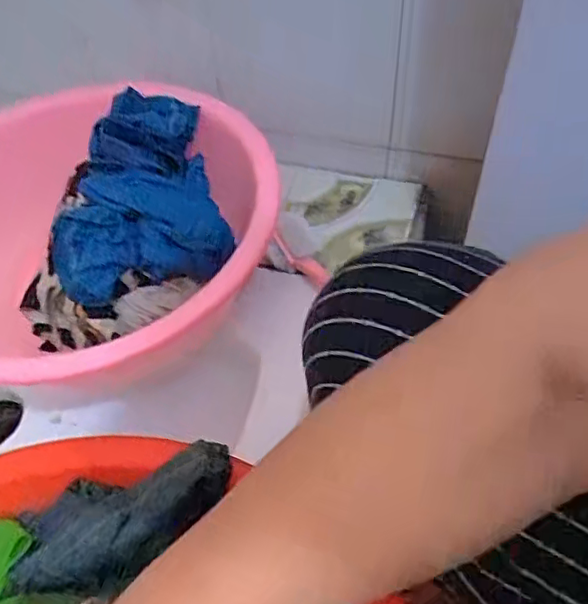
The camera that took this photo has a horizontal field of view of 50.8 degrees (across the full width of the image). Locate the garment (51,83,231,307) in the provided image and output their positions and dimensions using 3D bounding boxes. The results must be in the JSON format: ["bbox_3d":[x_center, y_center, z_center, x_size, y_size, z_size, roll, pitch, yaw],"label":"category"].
[{"bbox_3d":[-0.158,-0.112,0.619,0.162,0.085,0.198,-12,51,-7],"label":"garment"}]

